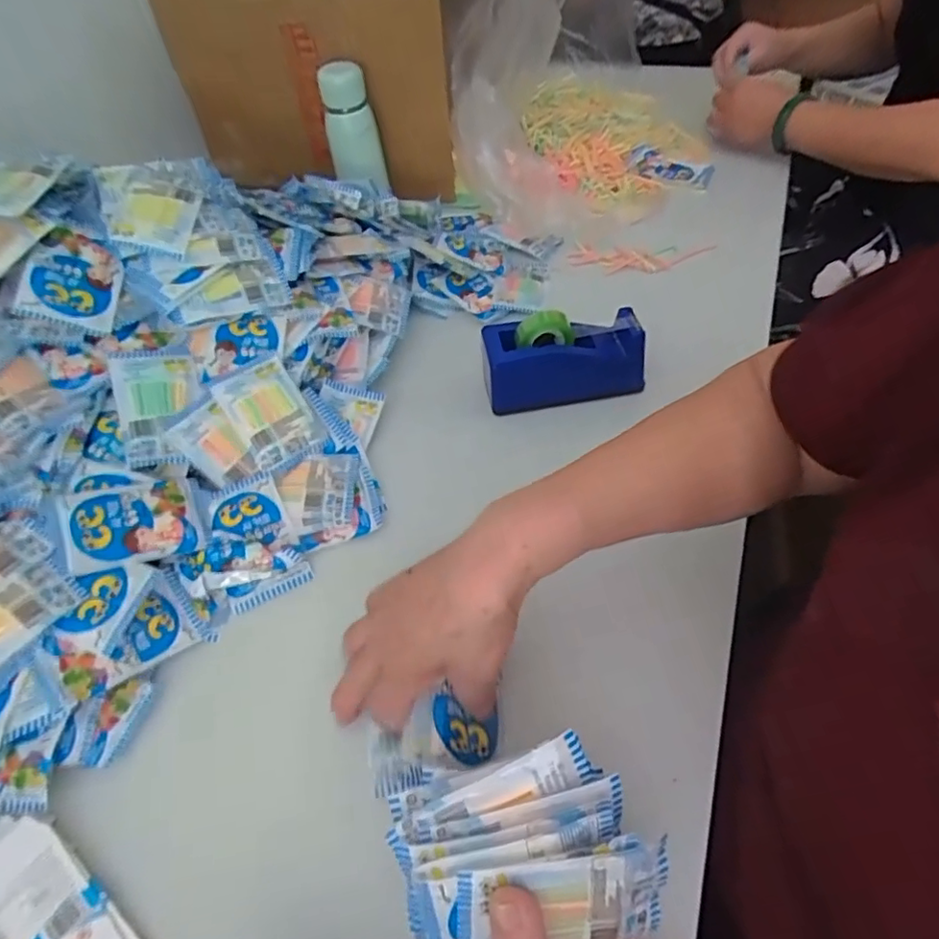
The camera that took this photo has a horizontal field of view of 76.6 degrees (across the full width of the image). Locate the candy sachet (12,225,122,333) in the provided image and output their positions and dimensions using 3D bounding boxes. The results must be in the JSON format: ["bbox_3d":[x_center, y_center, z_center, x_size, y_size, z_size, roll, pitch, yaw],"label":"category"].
[{"bbox_3d":[-0.328,-0.158,0.491,0.066,0.018,0.083,14,65,-36],"label":"candy sachet"}]

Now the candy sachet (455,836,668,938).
[{"bbox_3d":[0.044,0.204,0.278,0.100,0.060,0.008,-3,17,-9],"label":"candy sachet"}]

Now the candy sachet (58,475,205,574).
[{"bbox_3d":[-0.257,0.040,0.454,0.090,0.010,0.067,-12,66,-36],"label":"candy sachet"}]

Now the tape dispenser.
[{"bbox_3d":[0.088,-0.105,0.555,0.147,0.077,0.057,-6,50,1],"label":"tape dispenser"}]

